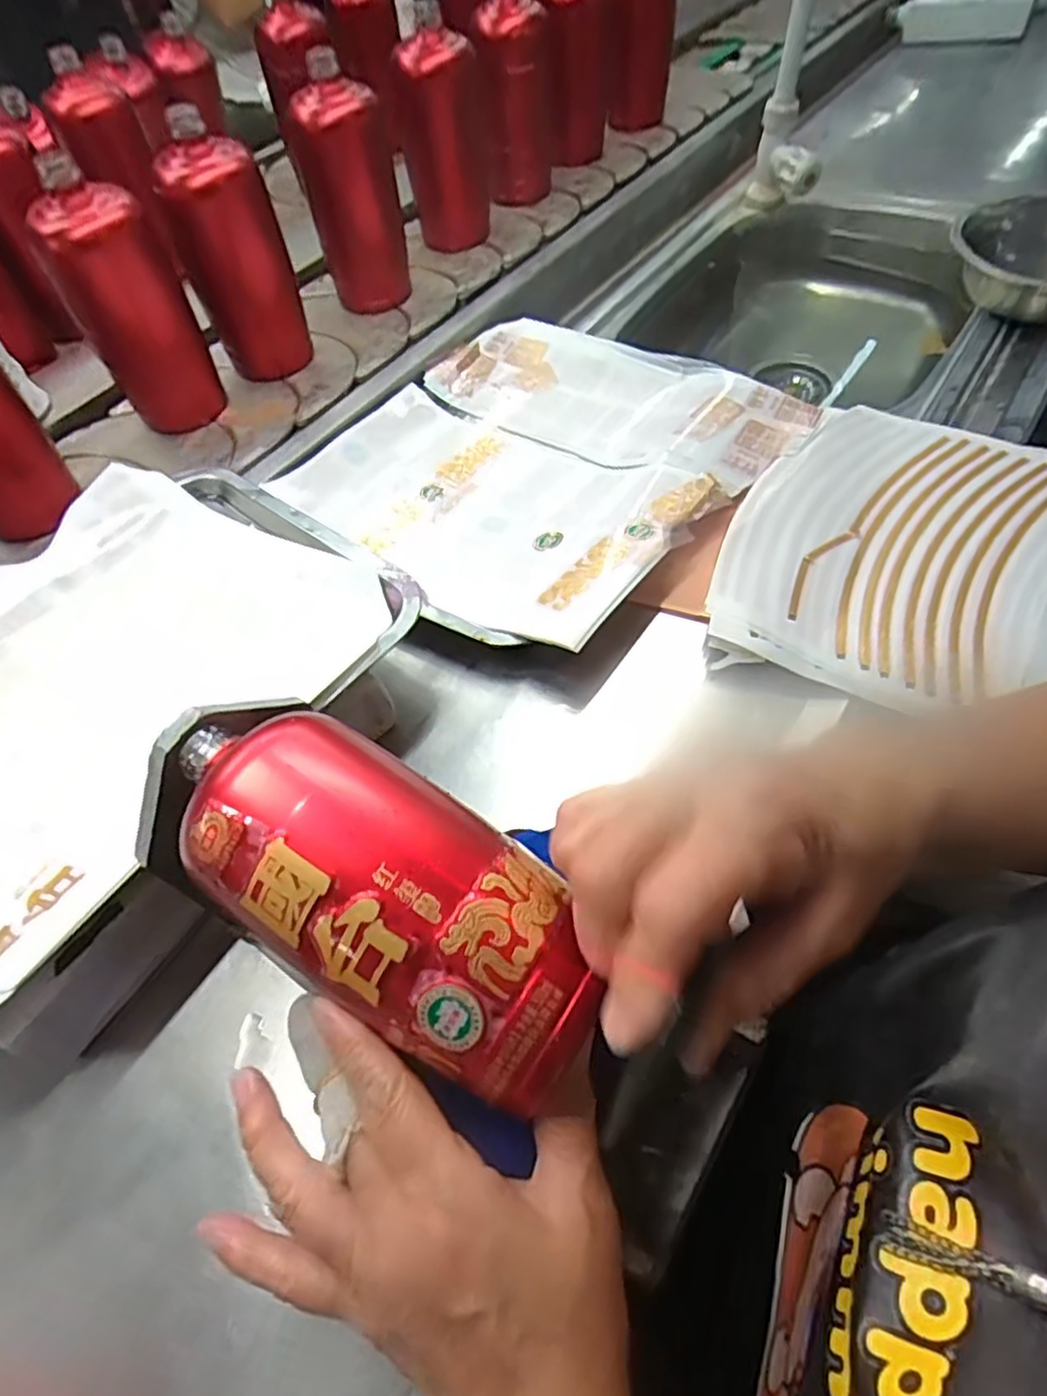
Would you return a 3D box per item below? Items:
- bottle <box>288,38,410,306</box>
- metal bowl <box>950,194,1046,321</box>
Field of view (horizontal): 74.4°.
[{"bbox_3d":[-0.165,-0.484,0.661,0.061,0.179,0.082,-33,60,-16],"label":"bottle"},{"bbox_3d":[0.457,-0.386,0.608,0.150,0.056,0.150,-2,56,2],"label":"metal bowl"}]

